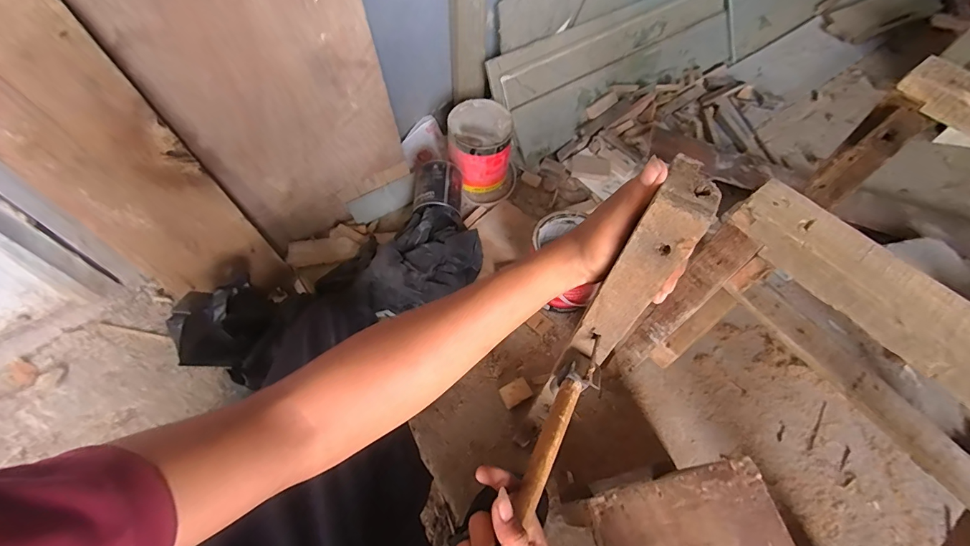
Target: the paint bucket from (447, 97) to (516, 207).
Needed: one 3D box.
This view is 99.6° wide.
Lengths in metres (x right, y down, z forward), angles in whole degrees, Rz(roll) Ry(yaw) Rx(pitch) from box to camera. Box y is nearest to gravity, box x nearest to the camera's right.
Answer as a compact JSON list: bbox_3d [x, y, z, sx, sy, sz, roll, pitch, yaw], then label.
[{"bbox_3d":[-0.009,-0.287,0.987,0.152,0.161,0.178,5,59,0],"label":"paint bucket"}]

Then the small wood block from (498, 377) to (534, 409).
[{"bbox_3d":[0.058,0.223,0.766,0.053,0.016,0.042,-25,63,-16],"label":"small wood block"}]

